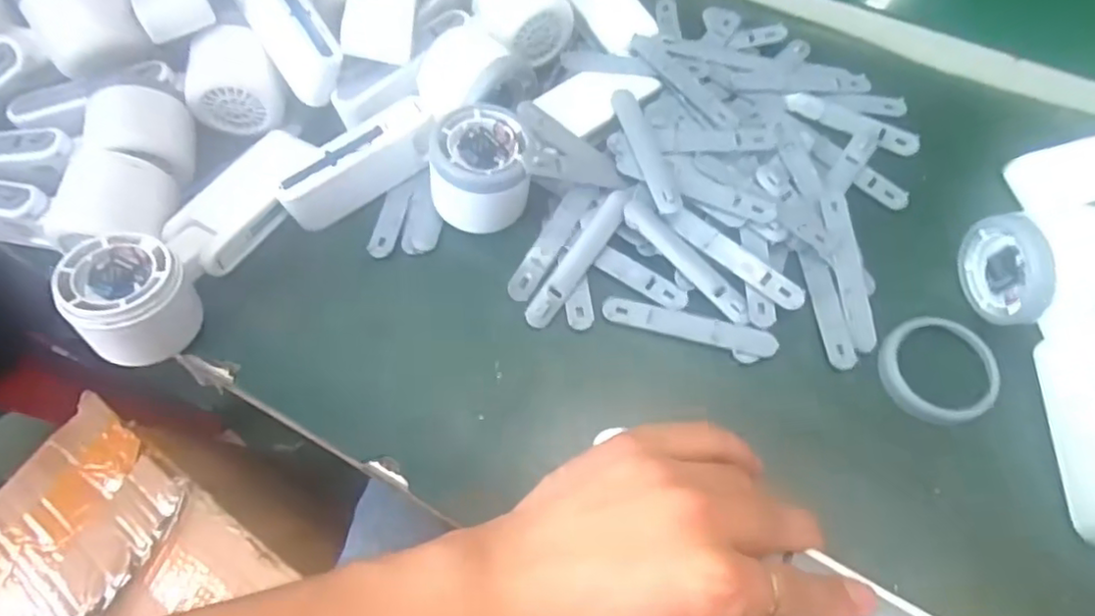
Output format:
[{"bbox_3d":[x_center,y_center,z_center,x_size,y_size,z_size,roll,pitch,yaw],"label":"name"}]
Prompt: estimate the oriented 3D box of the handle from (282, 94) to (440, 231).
[{"bbox_3d":[-0.112,-0.085,0.400,0.098,0.041,0.025,-30,67,-11],"label":"handle"}]

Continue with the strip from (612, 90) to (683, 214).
[{"bbox_3d":[0.058,-0.095,0.392,0.015,0.006,0.092,-15,65,-5],"label":"strip"}]

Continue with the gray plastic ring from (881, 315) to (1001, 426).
[{"bbox_3d":[0.209,0.032,0.351,0.059,0.010,0.058,-1,65,2],"label":"gray plastic ring"}]

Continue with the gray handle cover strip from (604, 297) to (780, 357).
[{"bbox_3d":[0.079,0.009,0.363,0.094,0.004,0.016,15,66,9],"label":"gray handle cover strip"}]

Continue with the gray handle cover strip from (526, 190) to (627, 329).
[{"bbox_3d":[0.018,-0.029,0.380,0.016,0.013,0.093,32,70,16],"label":"gray handle cover strip"}]

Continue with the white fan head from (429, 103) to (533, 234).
[{"bbox_3d":[-0.039,-0.083,0.386,0.058,0.054,0.055,-3,65,1],"label":"white fan head"}]

